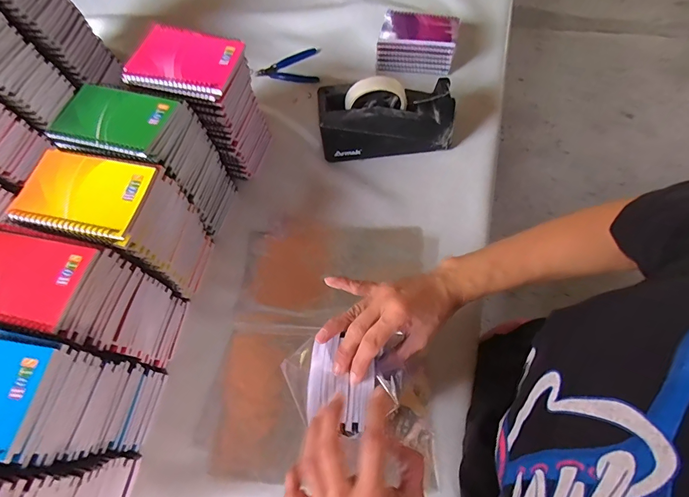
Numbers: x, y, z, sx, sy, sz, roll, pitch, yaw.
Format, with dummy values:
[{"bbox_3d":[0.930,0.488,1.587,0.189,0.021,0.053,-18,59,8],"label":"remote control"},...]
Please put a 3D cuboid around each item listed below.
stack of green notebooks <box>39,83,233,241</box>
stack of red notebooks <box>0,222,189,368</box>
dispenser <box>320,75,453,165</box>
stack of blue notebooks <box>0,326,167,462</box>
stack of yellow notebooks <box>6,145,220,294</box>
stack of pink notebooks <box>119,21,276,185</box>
[{"bbox_3d":[-0.250,-0.111,0.503,0.139,0.183,0.097,12,67,8],"label":"stack of green notebooks"},{"bbox_3d":[-0.296,0.062,0.432,0.141,0.185,0.091,10,66,7],"label":"stack of red notebooks"},{"bbox_3d":[0.062,-0.199,0.576,0.199,0.121,0.071,-4,65,1],"label":"dispenser"},{"bbox_3d":[-0.302,0.148,0.385,0.130,0.196,0.097,10,66,7],"label":"stack of blue notebooks"},{"bbox_3d":[-0.265,-0.022,0.470,0.129,0.190,0.094,11,66,8],"label":"stack of yellow notebooks"},{"bbox_3d":[-0.198,-0.198,0.546,0.133,0.189,0.104,11,66,8],"label":"stack of pink notebooks"}]

